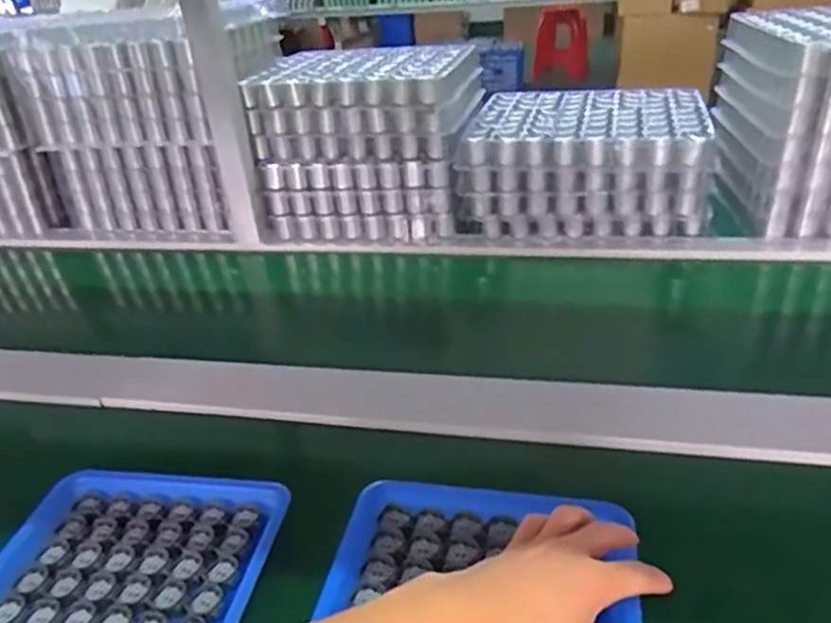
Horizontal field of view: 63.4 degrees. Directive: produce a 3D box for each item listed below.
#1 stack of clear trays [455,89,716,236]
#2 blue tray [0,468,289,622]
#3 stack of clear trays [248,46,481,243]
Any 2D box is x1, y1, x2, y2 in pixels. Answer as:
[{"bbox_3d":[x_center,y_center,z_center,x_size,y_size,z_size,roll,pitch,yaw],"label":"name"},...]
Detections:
[{"bbox_3d":[0.246,-0.220,0.990,0.329,0.143,0.245,4,32,16],"label":"stack of clear trays"},{"bbox_3d":[-0.223,0.197,0.539,0.214,0.034,0.179,-1,31,8],"label":"blue tray"},{"bbox_3d":[-0.066,-0.263,1.077,0.321,0.251,0.251,1,31,10],"label":"stack of clear trays"}]

